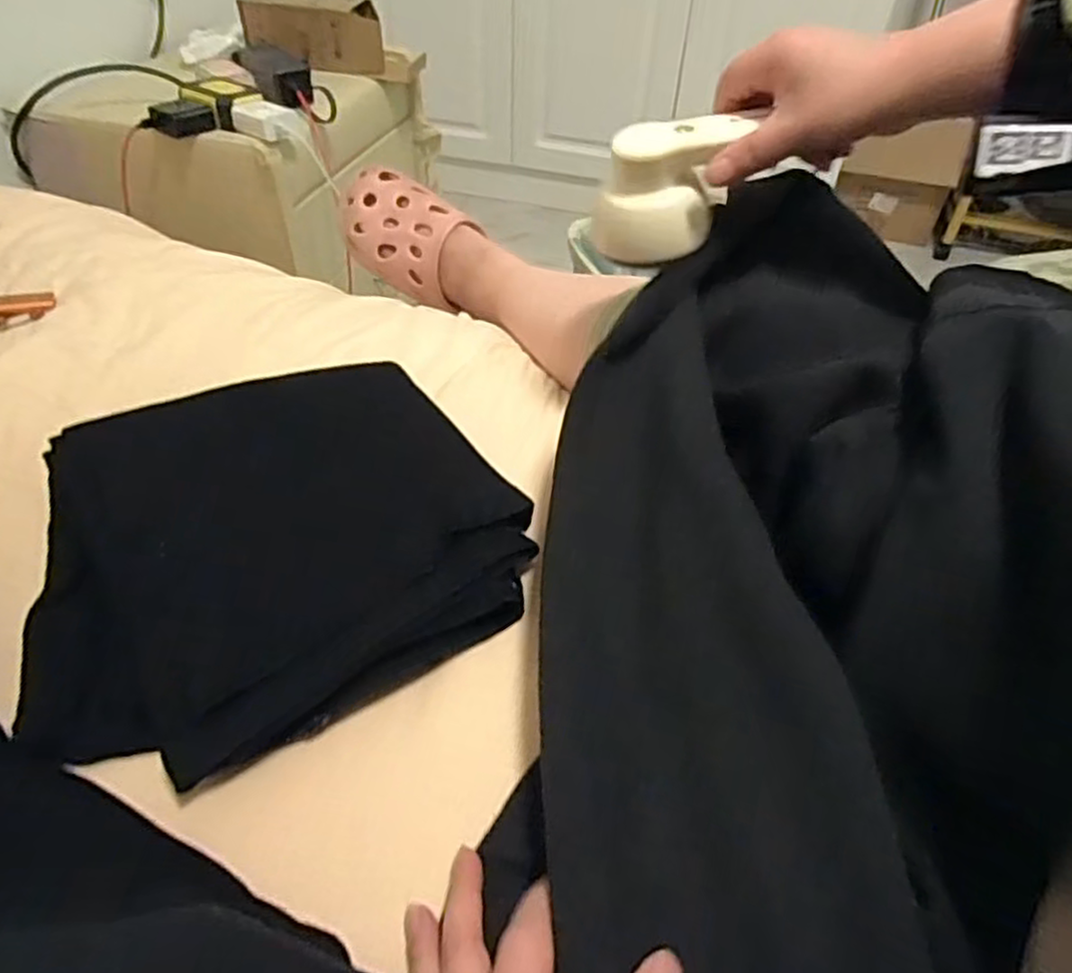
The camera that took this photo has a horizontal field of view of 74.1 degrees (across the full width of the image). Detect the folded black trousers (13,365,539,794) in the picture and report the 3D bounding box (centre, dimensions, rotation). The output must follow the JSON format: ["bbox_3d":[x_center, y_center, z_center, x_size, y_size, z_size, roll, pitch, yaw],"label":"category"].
[{"bbox_3d":[-0.175,0.032,0.457,0.299,0.055,0.281,-23,51,-22],"label":"folded black trousers"}]

